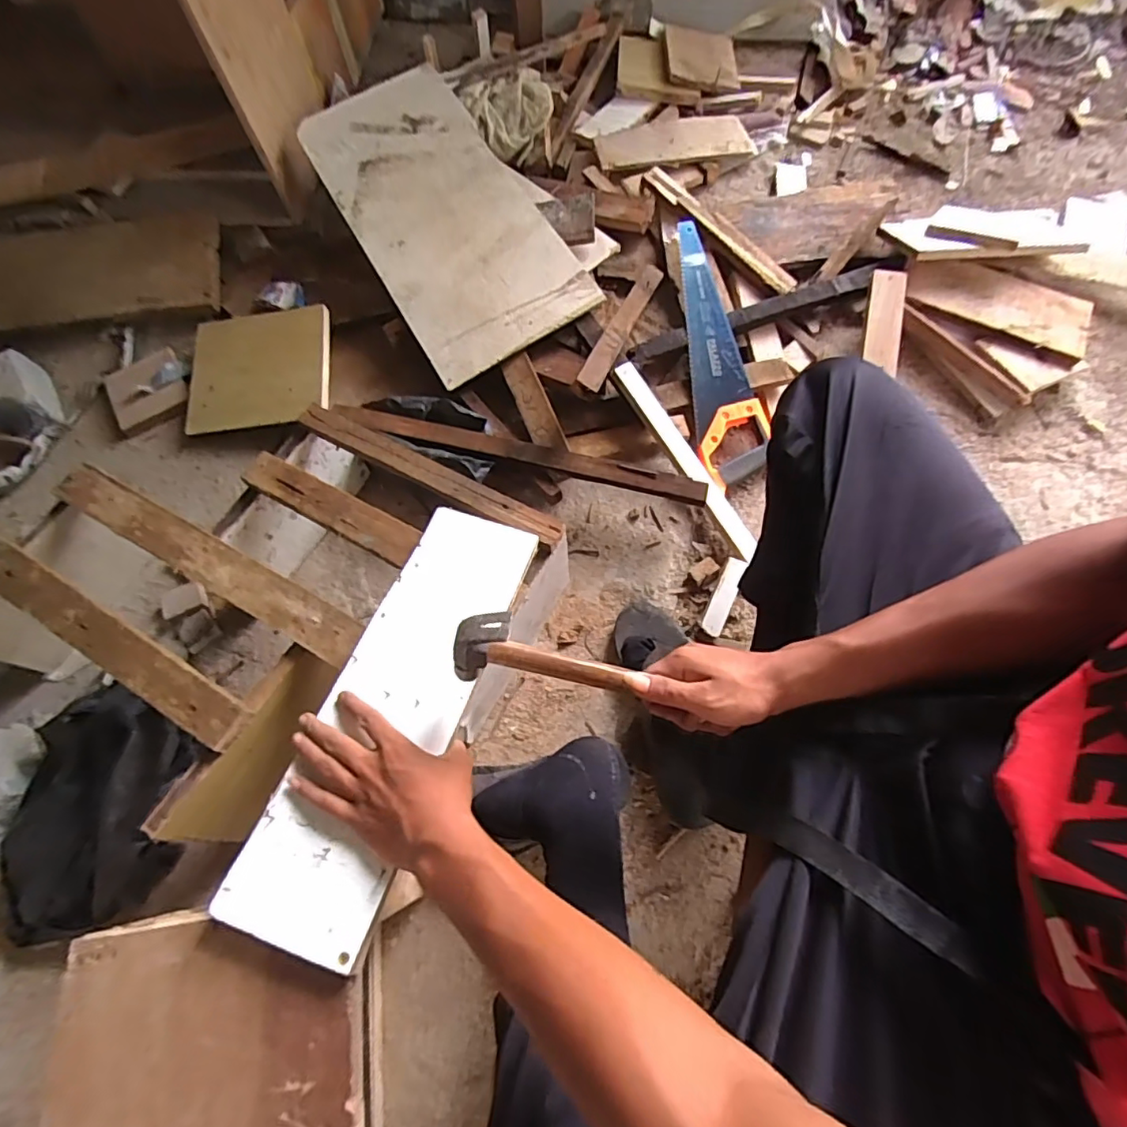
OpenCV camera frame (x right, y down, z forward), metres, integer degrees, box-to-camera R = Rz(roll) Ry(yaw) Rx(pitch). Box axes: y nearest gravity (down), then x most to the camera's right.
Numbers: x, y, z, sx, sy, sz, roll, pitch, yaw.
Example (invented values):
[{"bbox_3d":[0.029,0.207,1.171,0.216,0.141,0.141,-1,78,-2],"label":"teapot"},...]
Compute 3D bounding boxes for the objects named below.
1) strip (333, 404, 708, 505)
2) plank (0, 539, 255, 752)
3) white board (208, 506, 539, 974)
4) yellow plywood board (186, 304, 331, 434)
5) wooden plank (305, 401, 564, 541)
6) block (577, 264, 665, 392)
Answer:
[{"bbox_3d":[-0.067,-0.157,0.778,0.522,0.023,0.037,14,69,9],"label":"strip"},{"bbox_3d":[-0.476,0.077,0.591,0.368,0.020,0.049,27,71,14],"label":"plank"},{"bbox_3d":[-0.147,0.119,0.520,0.116,0.022,0.398,17,59,8],"label":"white board"},{"bbox_3d":[-0.480,-0.309,0.891,0.244,0.018,0.190,-7,79,9],"label":"yellow plywood board"},{"bbox_3d":[-0.161,-0.106,0.662,0.351,0.020,0.034,26,71,13],"label":"wooden plank"},{"bbox_3d":[0.089,-0.356,0.840,0.032,0.021,0.354,19,53,9],"label":"block"}]

